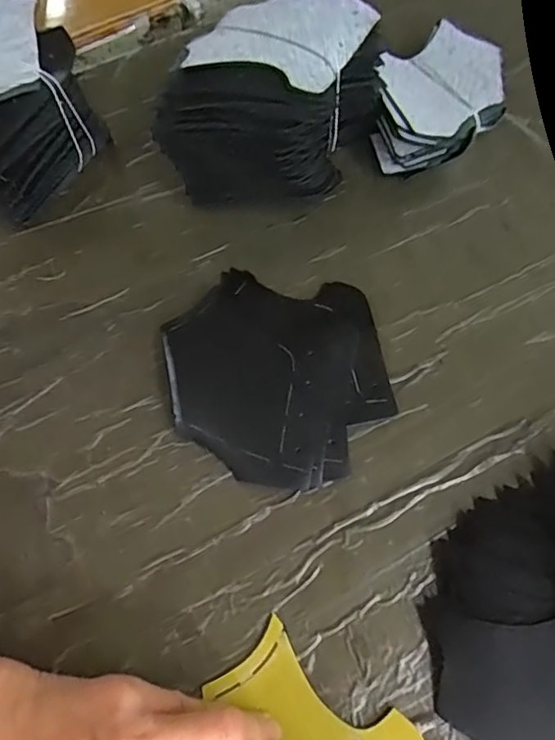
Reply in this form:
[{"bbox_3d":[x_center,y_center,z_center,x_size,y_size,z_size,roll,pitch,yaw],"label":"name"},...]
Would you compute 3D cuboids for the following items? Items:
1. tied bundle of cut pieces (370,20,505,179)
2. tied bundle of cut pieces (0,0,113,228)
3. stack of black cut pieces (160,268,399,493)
[{"bbox_3d":[0.125,-0.213,0.452,0.091,0.043,0.140,38,70,19],"label":"tied bundle of cut pieces"},{"bbox_3d":[-0.193,-0.181,0.407,0.118,0.107,0.121,-36,67,-15],"label":"tied bundle of cut pieces"},{"bbox_3d":[0.000,-0.001,0.365,0.136,0.018,0.151,-11,63,-4],"label":"stack of black cut pieces"}]

